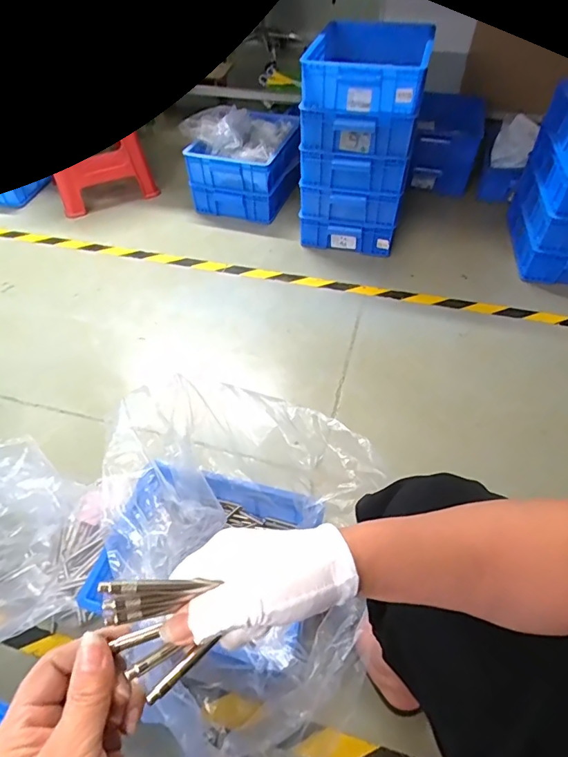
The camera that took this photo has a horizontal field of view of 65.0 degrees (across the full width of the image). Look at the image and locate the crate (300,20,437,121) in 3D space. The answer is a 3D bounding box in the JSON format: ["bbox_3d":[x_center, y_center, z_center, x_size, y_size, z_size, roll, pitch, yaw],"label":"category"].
[{"bbox_3d":[0.213,-0.776,1.126,0.284,0.121,0.312,13,50,12],"label":"crate"}]

